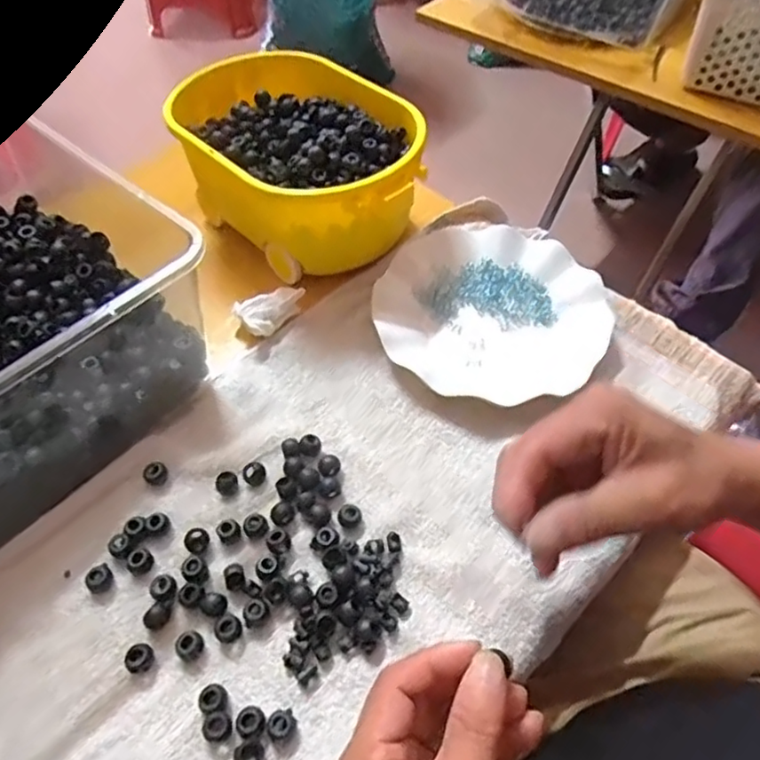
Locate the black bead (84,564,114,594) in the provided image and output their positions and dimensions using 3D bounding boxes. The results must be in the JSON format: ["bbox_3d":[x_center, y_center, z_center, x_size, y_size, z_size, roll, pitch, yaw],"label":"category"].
[{"bbox_3d":[-0.173,0.123,0.377,0.015,0.006,0.015,-22,55,-15],"label":"black bead"}]

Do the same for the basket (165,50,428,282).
[{"bbox_3d":[-0.072,-0.194,0.548,0.178,0.089,0.242,-26,57,-18],"label":"basket"}]

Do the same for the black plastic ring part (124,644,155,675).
[{"bbox_3d":[-0.138,0.159,0.349,0.015,0.010,0.014,-1,53,1],"label":"black plastic ring part"}]

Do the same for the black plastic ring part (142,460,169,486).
[{"bbox_3d":[-0.155,0.064,0.421,0.015,0.009,0.015,-1,53,1],"label":"black plastic ring part"}]

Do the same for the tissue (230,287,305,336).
[{"bbox_3d":[-0.089,-0.054,0.499,0.059,0.018,0.035,-13,54,-9],"label":"tissue"}]

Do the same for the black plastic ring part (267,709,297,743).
[{"bbox_3d":[-0.053,0.186,0.329,0.013,0.012,0.015,34,61,24],"label":"black plastic ring part"}]

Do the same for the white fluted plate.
[{"bbox_3d":[0.092,-0.056,0.504,0.180,0.028,0.185,-1,53,1],"label":"white fluted plate"}]

